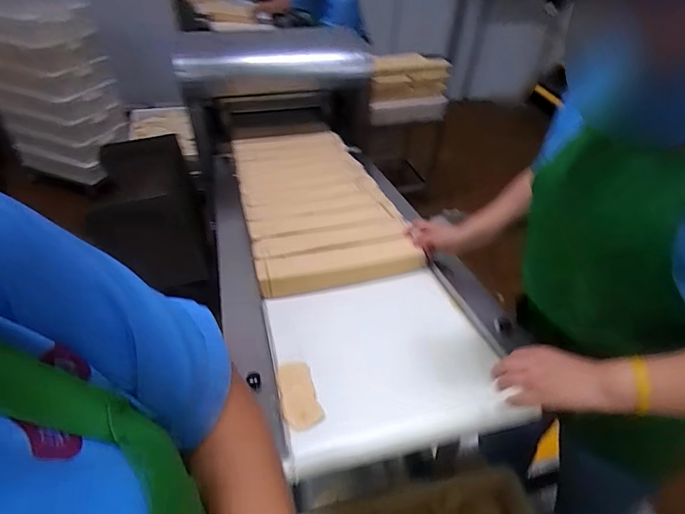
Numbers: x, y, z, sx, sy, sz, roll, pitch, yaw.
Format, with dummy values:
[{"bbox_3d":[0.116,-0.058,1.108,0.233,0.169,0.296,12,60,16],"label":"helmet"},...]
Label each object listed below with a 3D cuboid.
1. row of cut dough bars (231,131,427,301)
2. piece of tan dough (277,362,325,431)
[{"bbox_3d":[-0.105,-0.219,1.222,0.403,0.053,0.867,-9,45,-13],"label":"row of cut dough bars"},{"bbox_3d":[-0.073,0.223,0.665,0.059,0.017,0.110,-17,48,-11],"label":"piece of tan dough"}]

